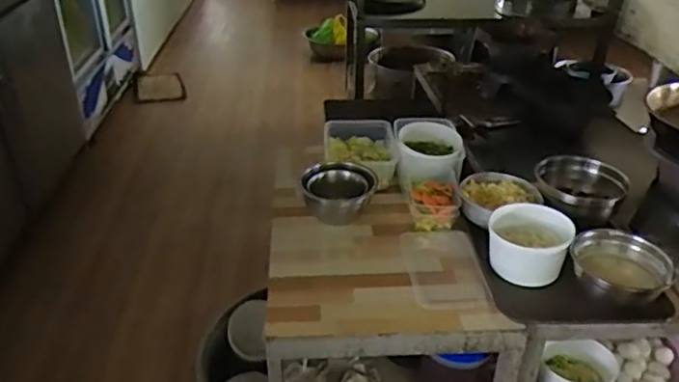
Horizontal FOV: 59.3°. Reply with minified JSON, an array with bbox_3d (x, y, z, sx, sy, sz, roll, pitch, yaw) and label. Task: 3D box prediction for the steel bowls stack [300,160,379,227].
[{"bbox_3d":[-0.005,0.012,1.451,0.180,0.102,0.156,5,32,8],"label":"steel bowls stack"}]

